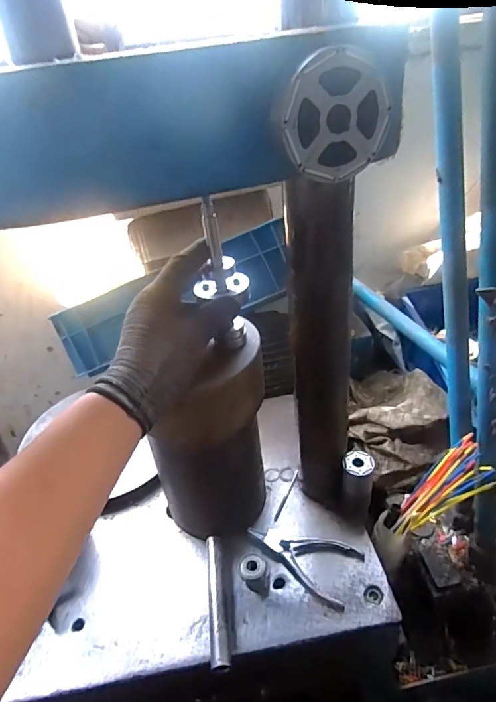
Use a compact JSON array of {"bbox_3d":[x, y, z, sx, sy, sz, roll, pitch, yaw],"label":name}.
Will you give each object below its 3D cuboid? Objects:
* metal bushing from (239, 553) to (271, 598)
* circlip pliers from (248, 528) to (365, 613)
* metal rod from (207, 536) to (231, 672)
[{"bbox_3d":[0.009,0.249,0.508,0.030,0.032,0.027,3,35,15],"label":"metal bushing"},{"bbox_3d":[0.062,0.236,0.533,0.131,0.011,0.069,16,41,30],"label":"circlip pliers"},{"bbox_3d":[-0.034,0.265,0.493,0.017,0.012,0.139,-9,34,-2],"label":"metal rod"}]

